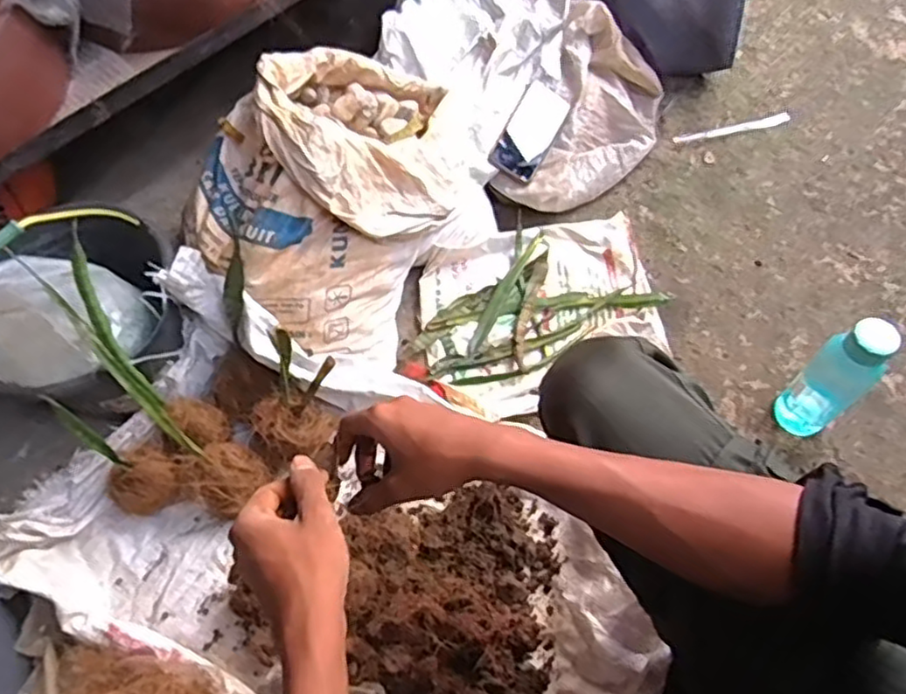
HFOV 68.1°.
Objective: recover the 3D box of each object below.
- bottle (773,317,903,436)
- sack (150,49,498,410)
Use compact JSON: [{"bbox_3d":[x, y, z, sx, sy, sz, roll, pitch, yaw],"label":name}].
[{"bbox_3d":[0.471,0.037,0.822,0.072,0.225,0.071,-2,61,3],"label":"bottle"},{"bbox_3d":[-0.158,-0.202,0.923,0.334,0.272,0.466,15,63,12],"label":"sack"}]

